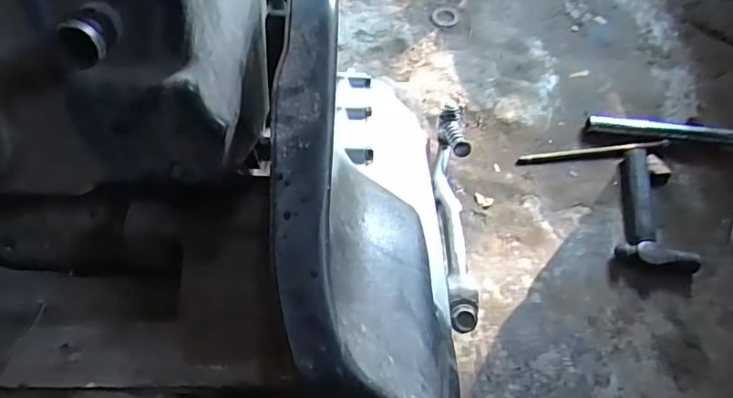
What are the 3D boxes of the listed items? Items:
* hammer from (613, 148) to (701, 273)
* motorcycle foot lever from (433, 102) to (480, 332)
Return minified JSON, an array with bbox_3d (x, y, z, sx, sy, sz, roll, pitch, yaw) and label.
[{"bbox_3d":[0.436,0.011,0.791,0.106,0.031,0.211,14,59,10],"label":"hammer"},{"bbox_3d":[0.063,-0.004,0.376,0.025,0.018,0.218,3,41,3],"label":"motorcycle foot lever"}]

